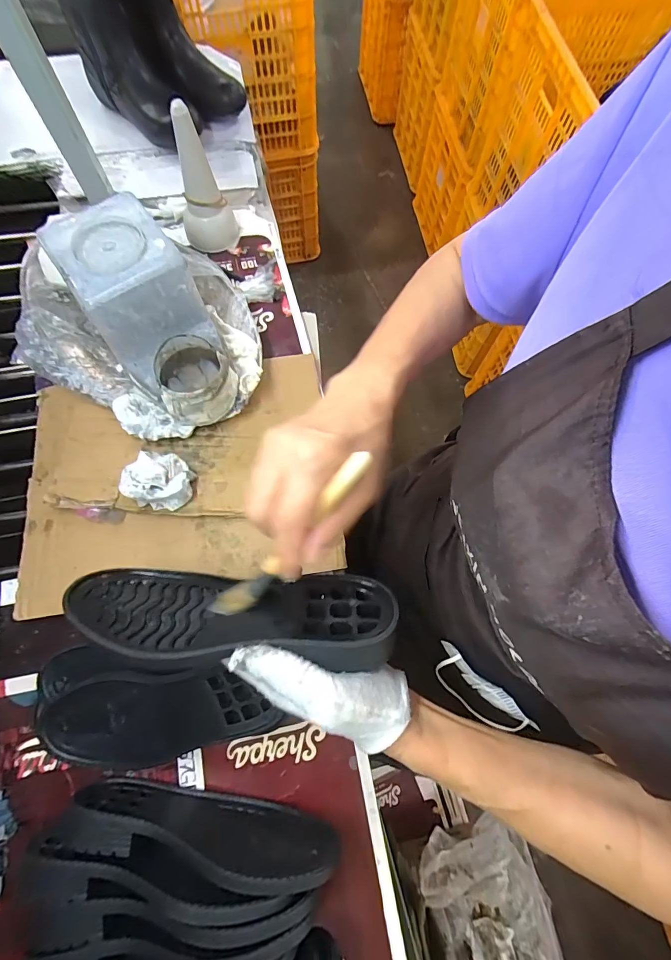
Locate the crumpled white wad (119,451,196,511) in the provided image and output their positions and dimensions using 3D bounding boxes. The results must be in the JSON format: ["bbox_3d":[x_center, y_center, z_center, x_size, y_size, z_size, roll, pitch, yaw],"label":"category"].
[{"bbox_3d":[-0.176,0.000,0.395,0.063,0.036,0.055,-3,72,-3],"label":"crumpled white wad"}]

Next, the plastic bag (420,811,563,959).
[{"bbox_3d":[0.307,0.895,0.756,0.233,0.177,0.353,-11,73,-5],"label":"plastic bag"}]

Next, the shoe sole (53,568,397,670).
[{"bbox_3d":[-0.071,0.093,0.267,0.218,0.076,0.033,0,112,10],"label":"shoe sole"}]

